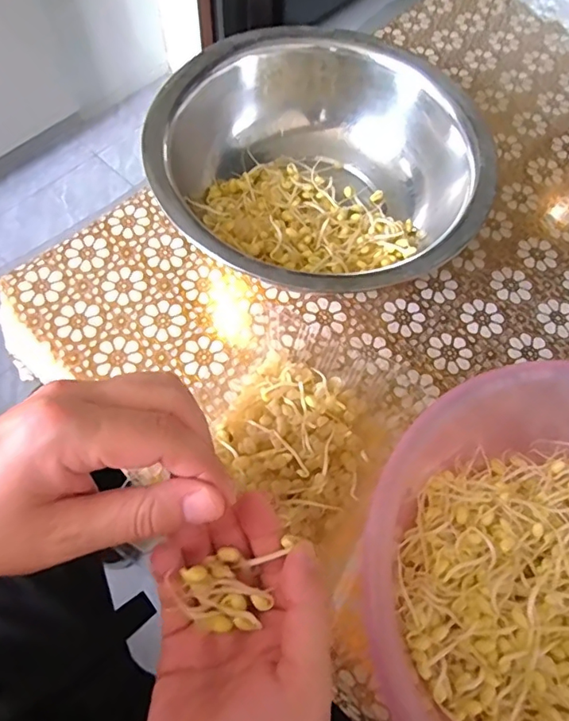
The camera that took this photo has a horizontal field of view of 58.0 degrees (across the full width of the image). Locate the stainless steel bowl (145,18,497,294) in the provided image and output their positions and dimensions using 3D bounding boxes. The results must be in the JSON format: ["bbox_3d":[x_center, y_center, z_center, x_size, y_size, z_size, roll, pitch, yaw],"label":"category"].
[{"bbox_3d":[0.027,-0.162,0.460,0.260,0.102,0.277,1,65,-3],"label":"stainless steel bowl"}]

